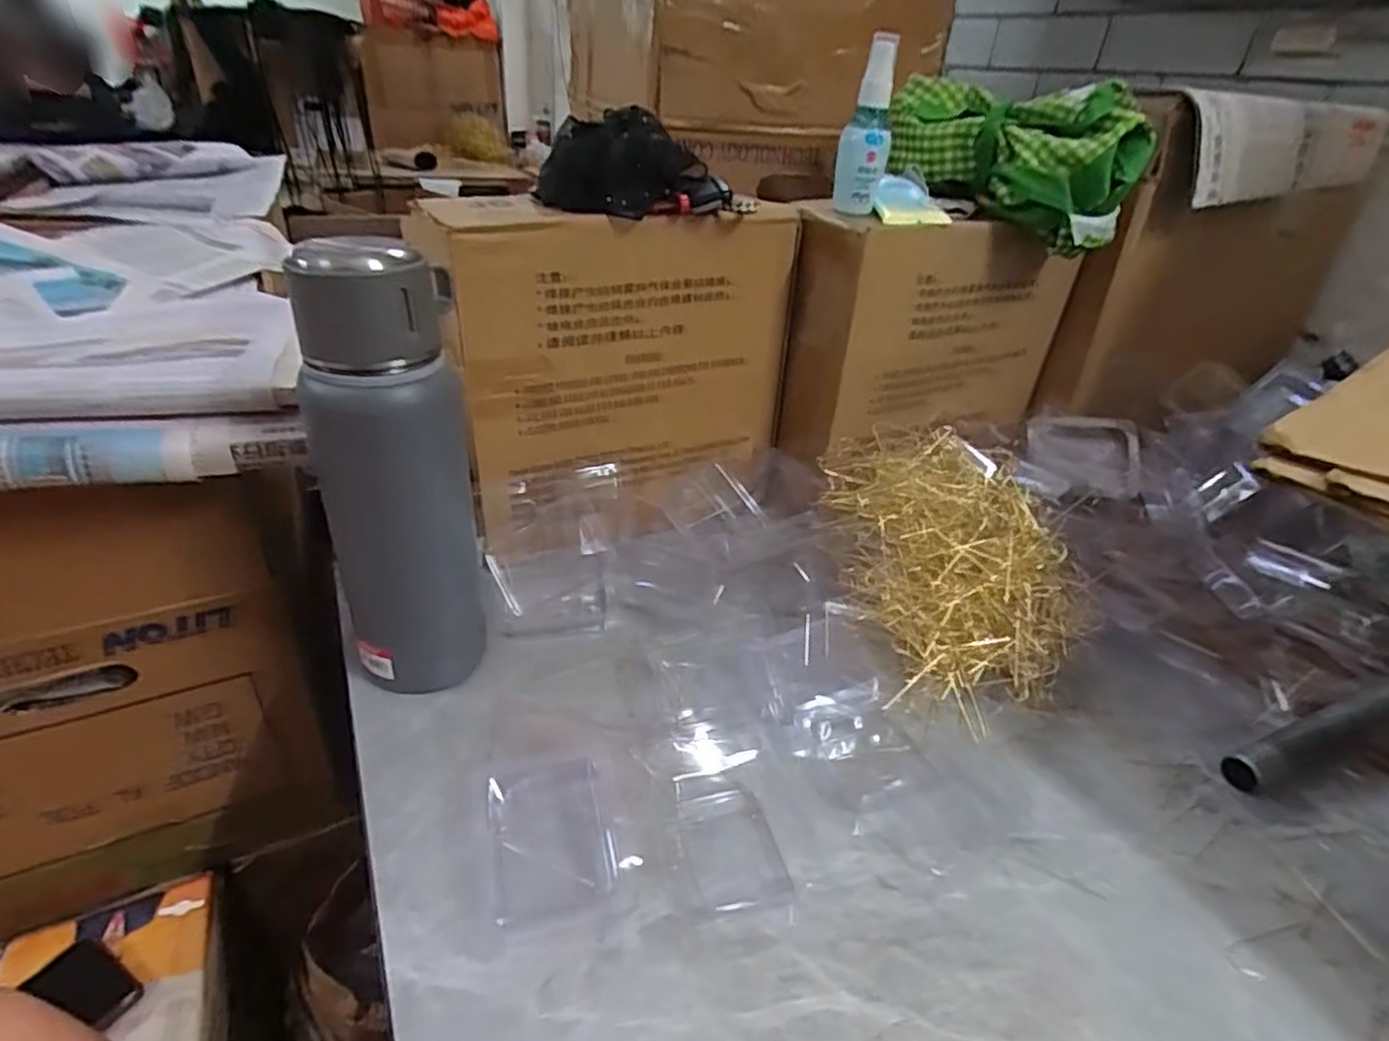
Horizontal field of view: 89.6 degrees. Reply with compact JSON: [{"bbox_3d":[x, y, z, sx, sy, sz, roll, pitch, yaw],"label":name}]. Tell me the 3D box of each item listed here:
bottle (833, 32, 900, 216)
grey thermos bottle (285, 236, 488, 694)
[{"bbox_3d":[0.132,-0.297,0.531,0.037,0.116,0.035,9,32,7],"label":"bottle"},{"bbox_3d":[-0.171,-0.017,0.410,0.084,0.268,0.064,-13,37,-26],"label":"grey thermos bottle"}]

